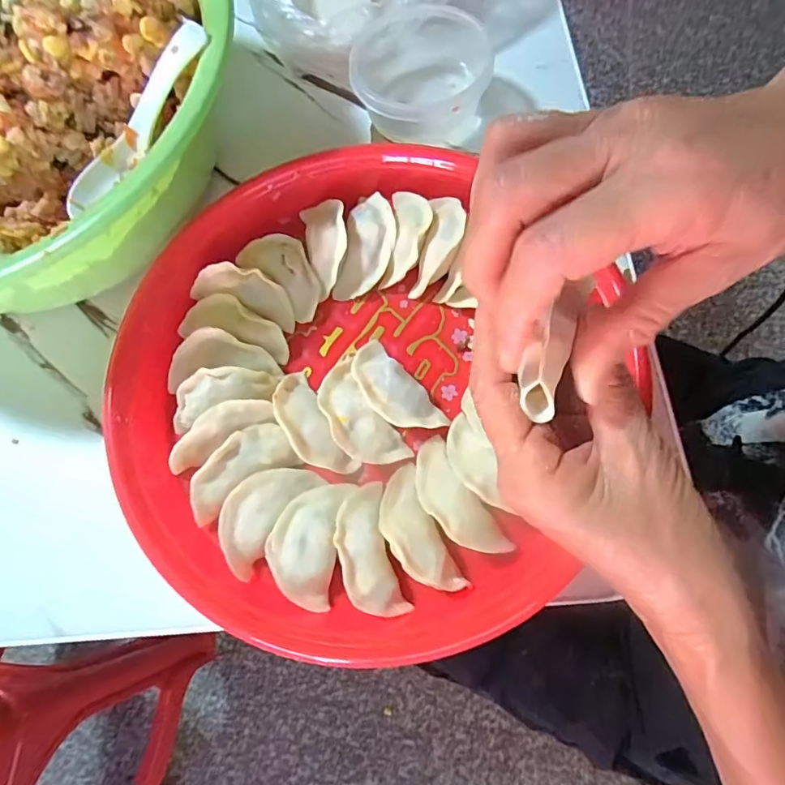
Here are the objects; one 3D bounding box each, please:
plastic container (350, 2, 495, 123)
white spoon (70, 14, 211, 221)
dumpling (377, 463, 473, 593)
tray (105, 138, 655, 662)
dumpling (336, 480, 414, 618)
[{"bbox_3d":[0.023,-0.236,0.370,0.096,0.043,0.094,-2,71,5],"label":"plastic container"},{"bbox_3d":[-0.157,-0.165,0.300,0.019,0.023,0.132,46,105,12],"label":"white spoon"},{"bbox_3d":[0.013,0.079,0.276,0.030,0.024,0.072,-27,71,-4],"label":"dumpling"},{"bbox_3d":[-0.026,-0.010,0.311,0.294,0.055,0.307,-2,71,5],"label":"tray"},{"bbox_3d":[-0.014,0.089,0.279,0.030,0.022,0.072,-15,71,0],"label":"dumpling"}]

